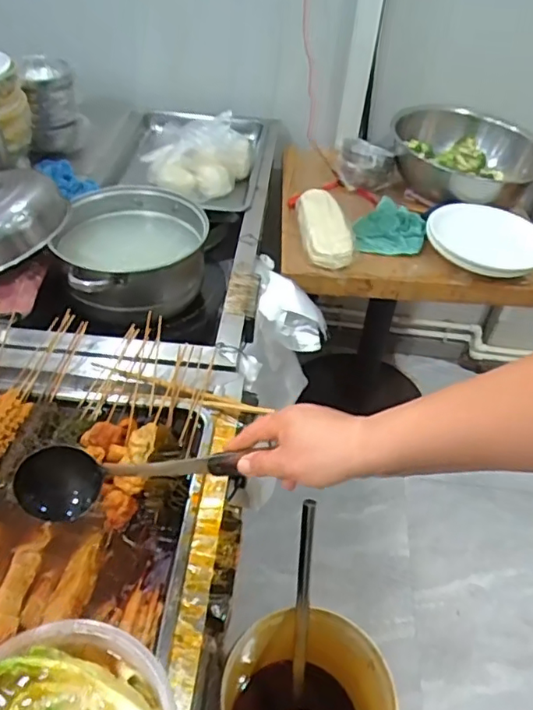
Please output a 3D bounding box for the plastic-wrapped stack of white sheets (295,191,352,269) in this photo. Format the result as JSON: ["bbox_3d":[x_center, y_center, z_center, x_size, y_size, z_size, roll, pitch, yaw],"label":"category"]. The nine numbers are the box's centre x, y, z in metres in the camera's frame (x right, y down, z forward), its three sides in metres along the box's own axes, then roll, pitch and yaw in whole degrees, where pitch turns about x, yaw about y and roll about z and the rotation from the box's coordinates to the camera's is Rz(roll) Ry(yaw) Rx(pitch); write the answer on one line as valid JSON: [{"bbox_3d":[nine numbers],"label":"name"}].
[{"bbox_3d":[0.128,-0.295,1.268,0.109,0.060,0.277,-3,43,-6],"label":"plastic-wrapped stack of white sheets"}]

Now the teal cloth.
[{"bbox_3d":[0.282,-0.303,1.298,0.155,0.032,0.224,6,43,4],"label":"teal cloth"}]

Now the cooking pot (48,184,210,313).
[{"bbox_3d":[-0.237,-0.189,1.025,0.261,0.120,0.262,1,43,-1],"label":"cooking pot"}]

